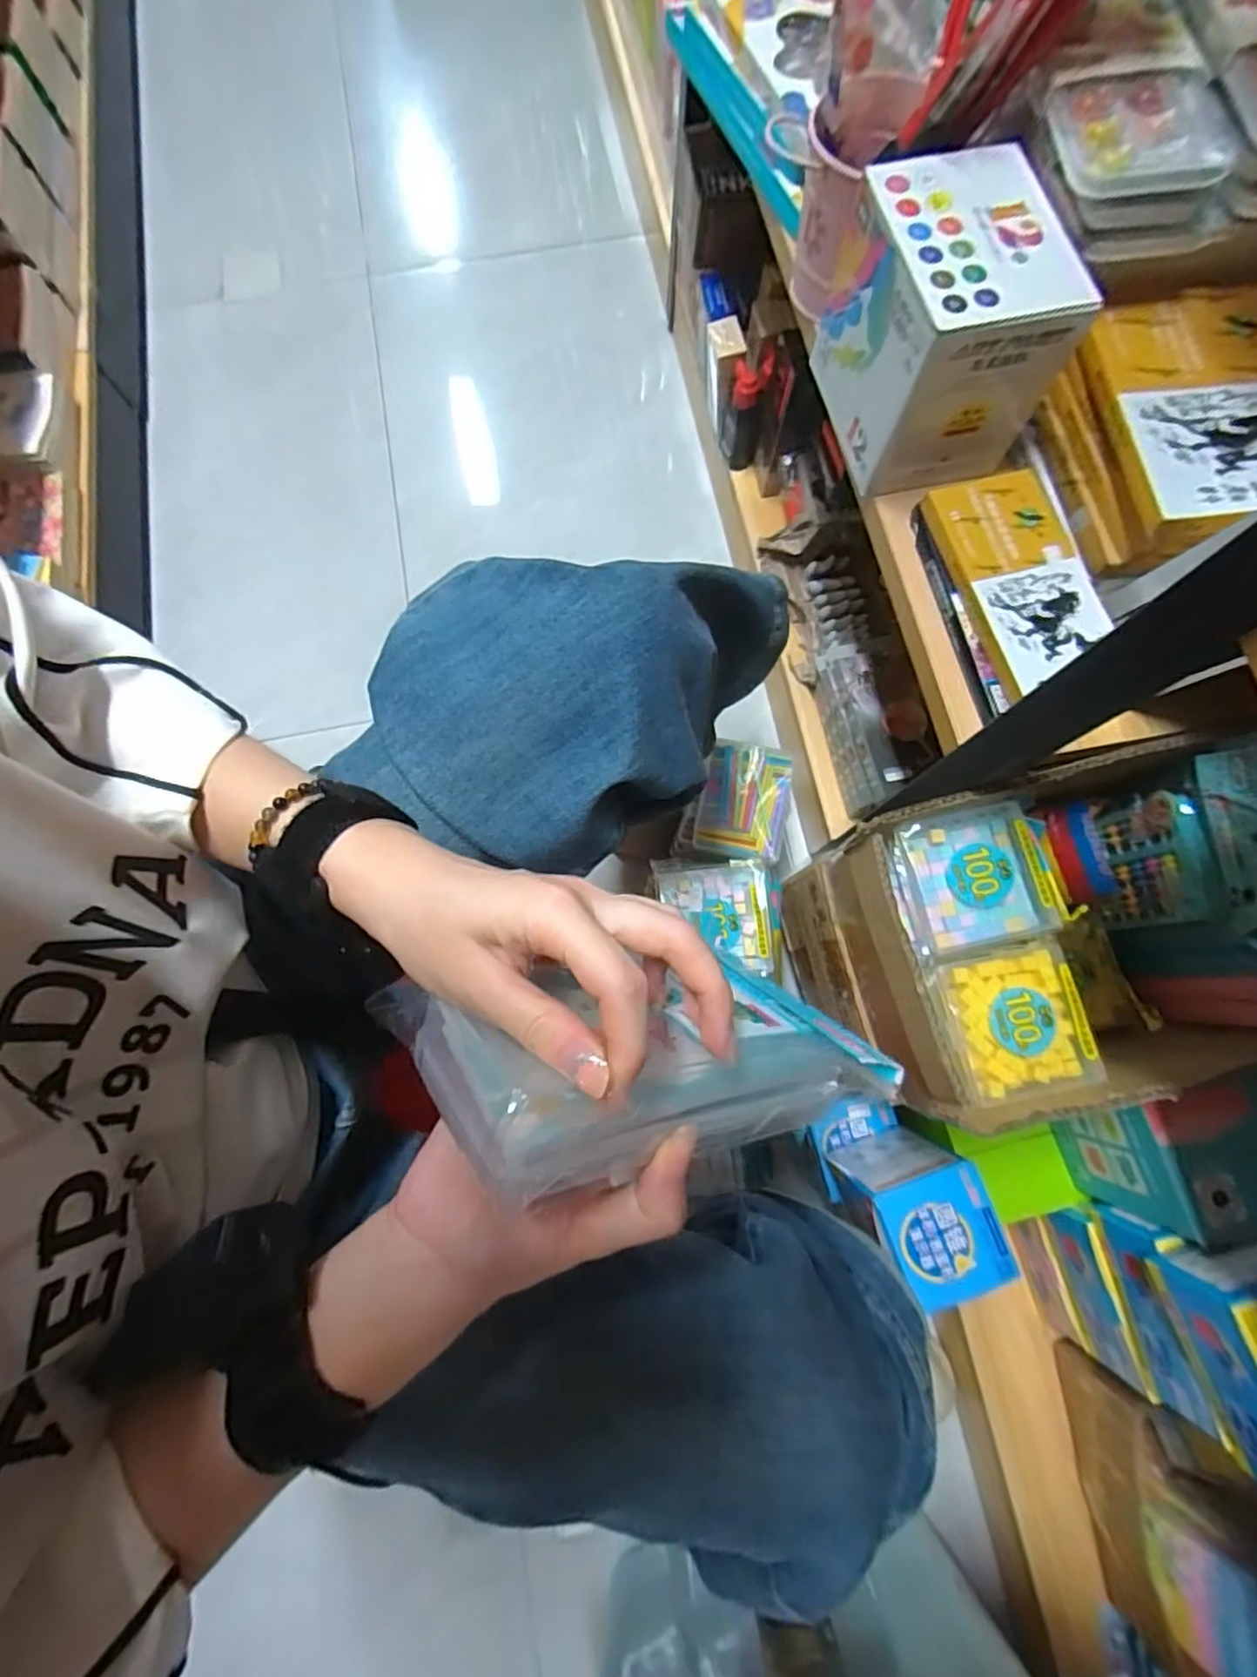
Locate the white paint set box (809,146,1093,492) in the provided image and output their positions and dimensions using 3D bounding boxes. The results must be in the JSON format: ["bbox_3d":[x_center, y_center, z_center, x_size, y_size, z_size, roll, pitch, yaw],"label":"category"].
[{"bbox_3d":[0.224,-0.372,0.469,0.112,0.131,0.163,-13,77,-3],"label":"white paint set box"}]

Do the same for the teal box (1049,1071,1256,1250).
[{"bbox_3d":[0.405,0.222,0.482,0.098,0.123,0.101,-17,77,-4],"label":"teal box"}]

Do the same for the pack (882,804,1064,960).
[{"bbox_3d":[0.245,0.030,0.463,0.092,0.032,0.095,-11,77,-2],"label":"pack"}]

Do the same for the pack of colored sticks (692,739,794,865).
[{"bbox_3d":[0.116,-0.038,0.644,0.084,0.020,0.112,10,77,3],"label":"pack of colored sticks"}]

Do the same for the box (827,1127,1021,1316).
[{"bbox_3d":[0.235,0.309,0.533,0.090,0.123,0.089,-20,77,-4],"label":"box"}]

